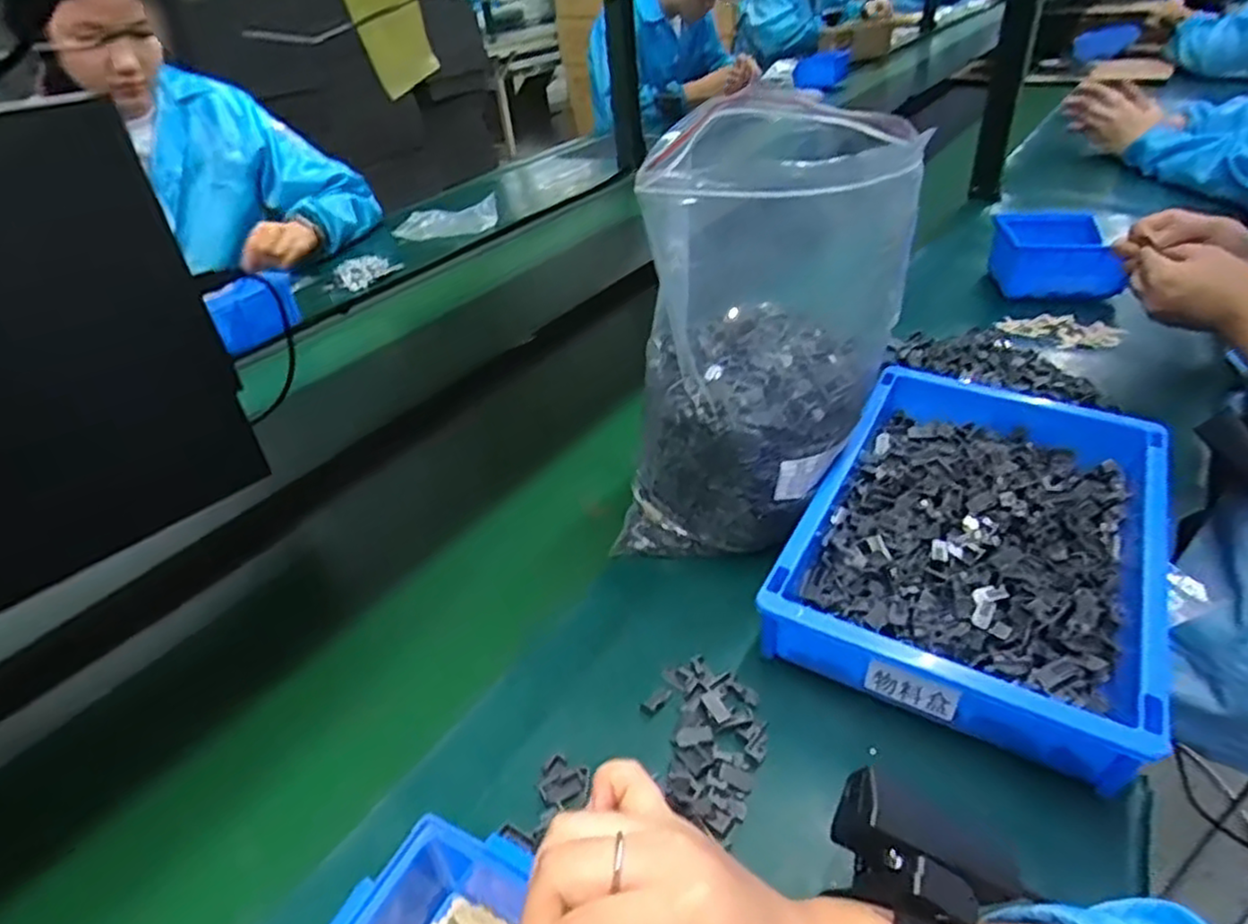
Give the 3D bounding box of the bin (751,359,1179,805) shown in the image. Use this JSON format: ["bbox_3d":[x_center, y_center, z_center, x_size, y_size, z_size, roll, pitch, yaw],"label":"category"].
[{"bbox_3d":[0.247,0.054,0.503,0.204,0.073,0.310,15,41,26],"label":"bin"}]

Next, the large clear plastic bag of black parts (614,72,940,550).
[{"bbox_3d":[0.095,-0.079,0.503,0.142,0.280,0.197,25,46,35],"label":"large clear plastic bag of black parts"}]

